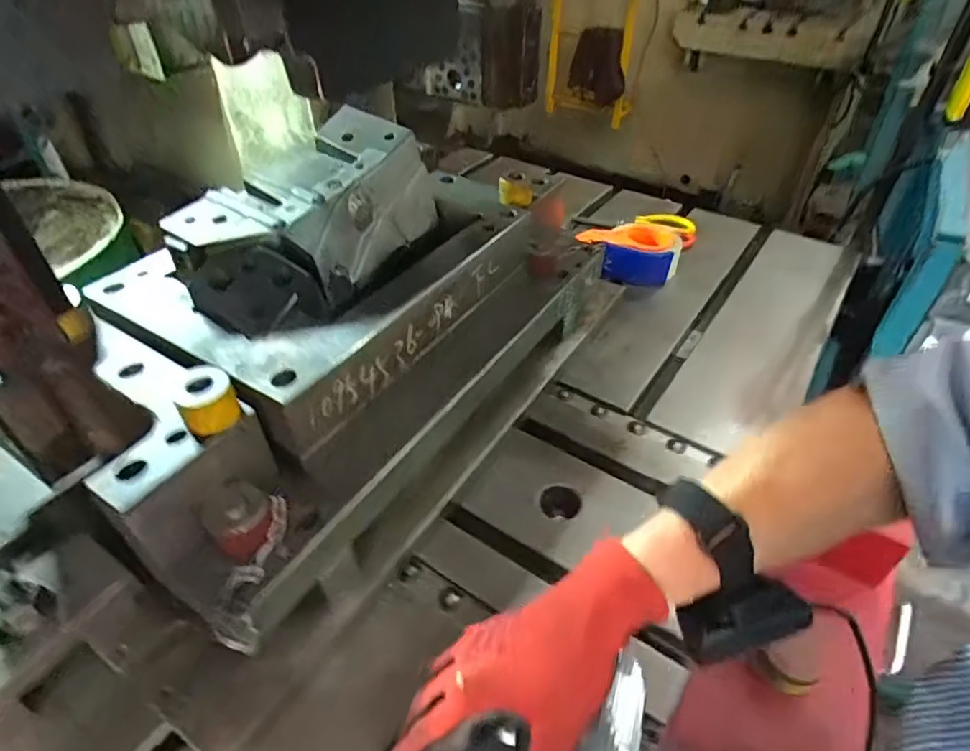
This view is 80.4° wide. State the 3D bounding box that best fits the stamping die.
[{"bbox_3d":[-0.133,-0.076,0.612,0.308,0.233,0.597,25,49,24],"label":"stamping die"}]

